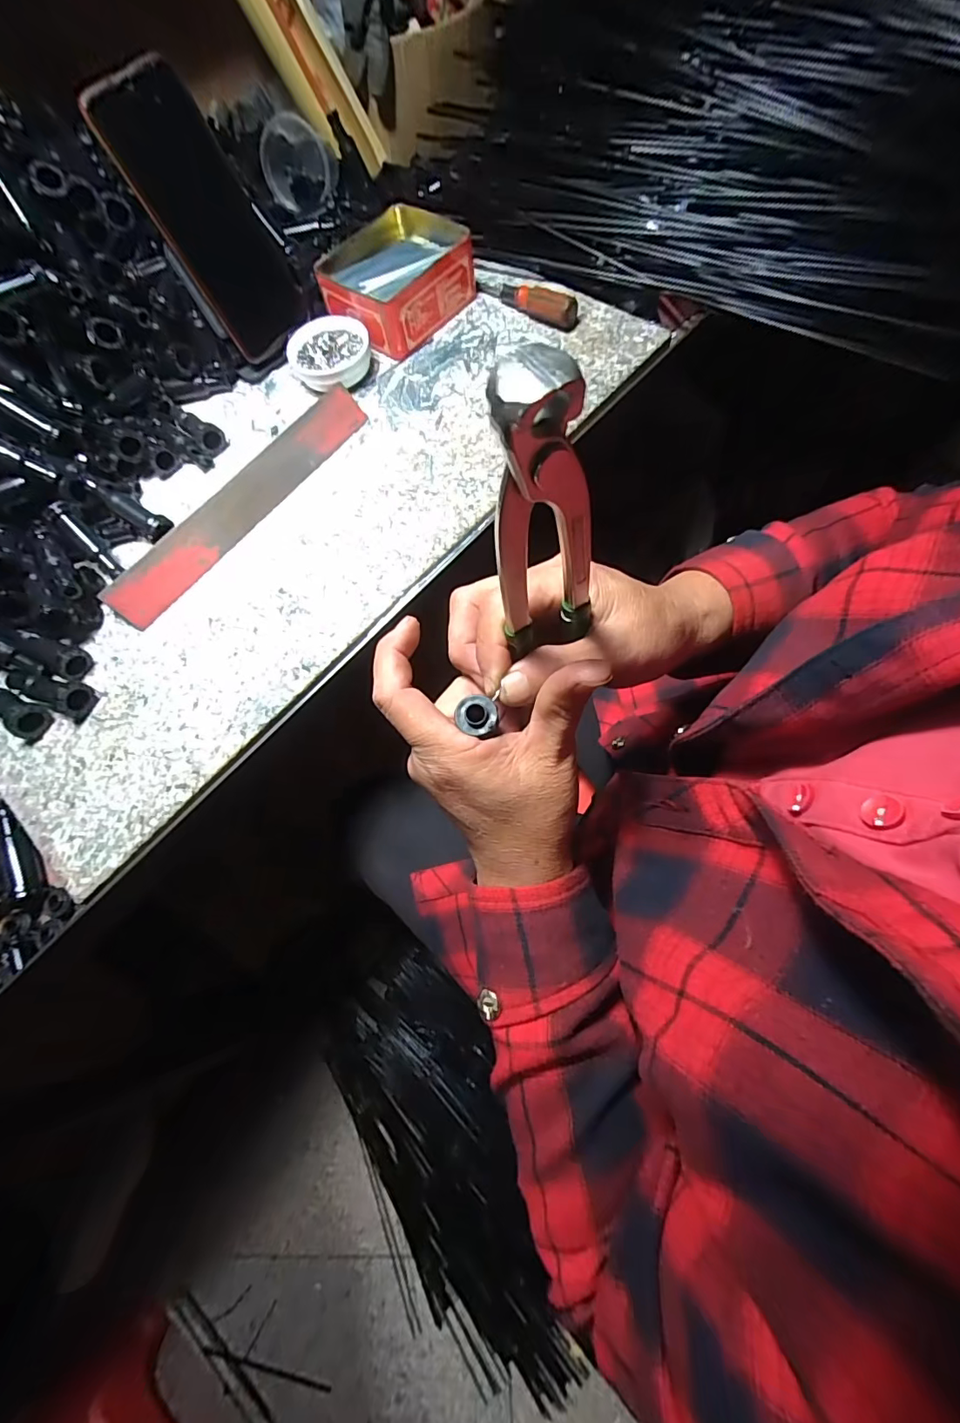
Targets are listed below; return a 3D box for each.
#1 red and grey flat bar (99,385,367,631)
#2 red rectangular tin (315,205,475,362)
[{"bbox_3d":[-0.189,-0.170,0.398,0.253,0.008,0.034,-51,119,-14],"label":"red and grey flat bar"},{"bbox_3d":[-0.081,-0.408,0.462,0.112,0.039,0.129,33,76,17],"label":"red rectangular tin"}]

